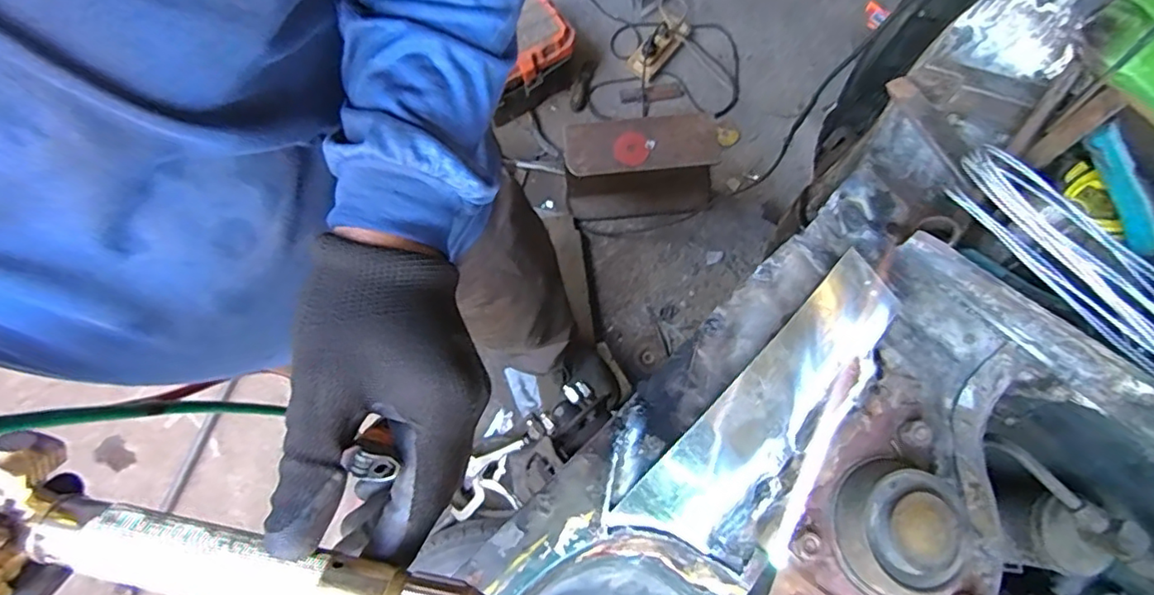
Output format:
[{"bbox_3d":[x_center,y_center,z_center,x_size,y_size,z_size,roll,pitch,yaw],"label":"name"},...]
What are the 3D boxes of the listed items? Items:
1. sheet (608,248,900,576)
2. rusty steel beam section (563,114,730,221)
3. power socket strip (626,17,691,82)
[{"bbox_3d":[0.127,0.069,0.353,0.227,0.036,0.068,-44,79,-9],"label":"sheet"},{"bbox_3d":[0.150,-0.305,1.342,0.351,0.263,0.145,-6,76,0],"label":"rusty steel beam section"},{"bbox_3d":[0.218,-0.664,1.529,0.186,0.031,0.081,-46,79,4],"label":"power socket strip"}]

